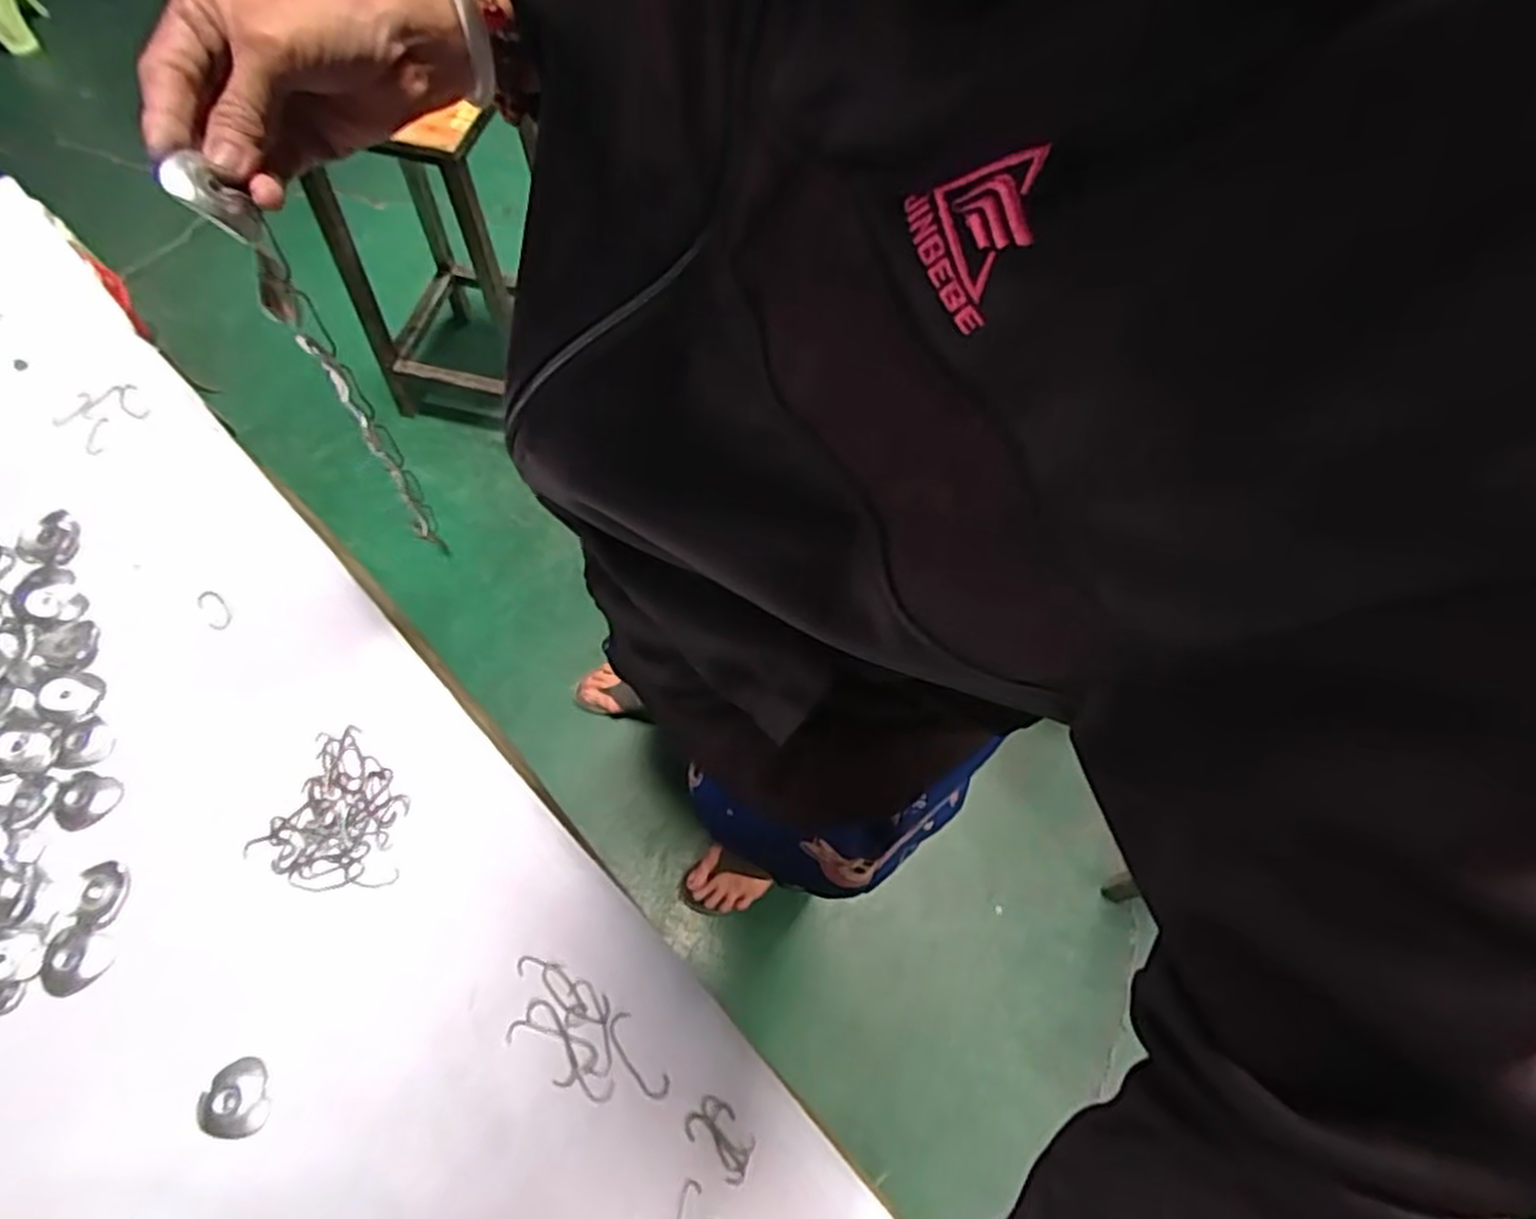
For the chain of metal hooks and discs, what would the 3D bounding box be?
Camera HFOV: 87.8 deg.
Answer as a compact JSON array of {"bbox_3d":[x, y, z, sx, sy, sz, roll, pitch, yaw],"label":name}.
[{"bbox_3d":[-0.223,-0.108,0.425,0.022,0.273,0.022,-11,67,-8],"label":"chain of metal hooks and discs"}]

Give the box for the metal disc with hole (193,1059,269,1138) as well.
[{"bbox_3d":[-0.282,0.258,0.420,0.035,0.007,0.036,2,62,-3],"label":"metal disc with hole"}]

